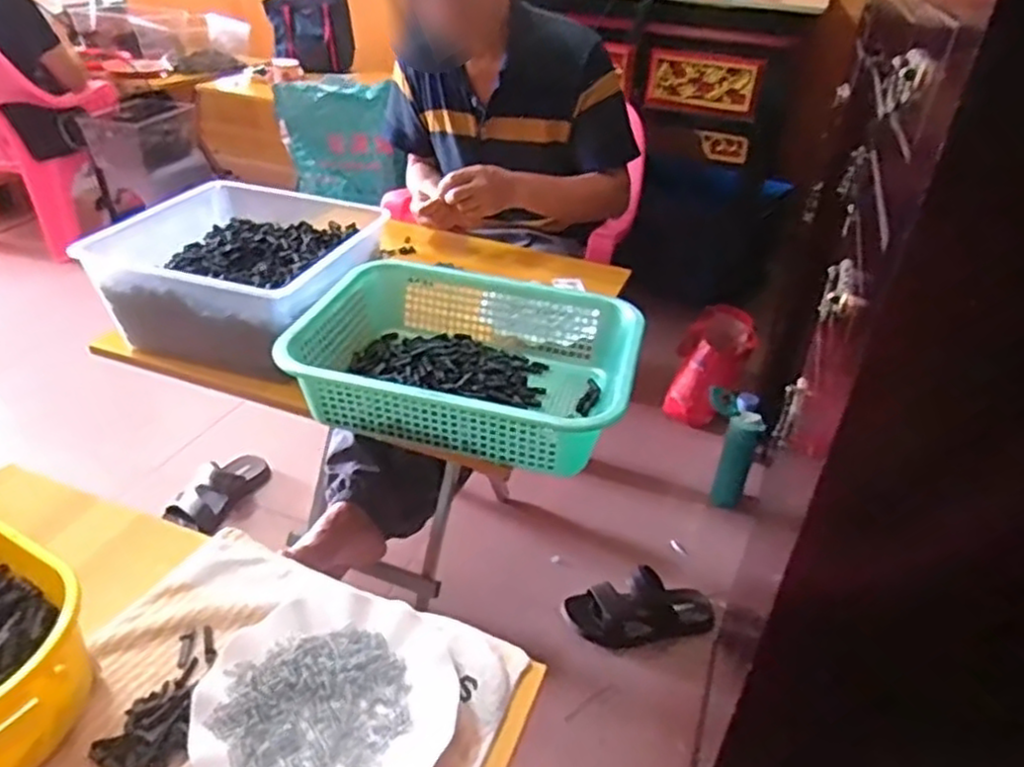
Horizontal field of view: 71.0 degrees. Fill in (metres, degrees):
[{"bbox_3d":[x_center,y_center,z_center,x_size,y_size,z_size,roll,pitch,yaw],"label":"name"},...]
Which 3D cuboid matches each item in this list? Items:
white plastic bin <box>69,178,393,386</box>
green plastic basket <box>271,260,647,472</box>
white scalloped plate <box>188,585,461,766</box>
[{"bbox_3d":[-0.366,-0.154,0.994,0.313,0.127,0.298,13,35,14],"label":"white plastic bin"},{"bbox_3d":[-0.050,-0.026,0.882,0.382,0.098,0.303,11,34,11],"label":"green plastic basket"},{"bbox_3d":[-0.136,0.232,0.536,0.180,0.022,0.173,5,34,-3],"label":"white scalloped plate"}]

